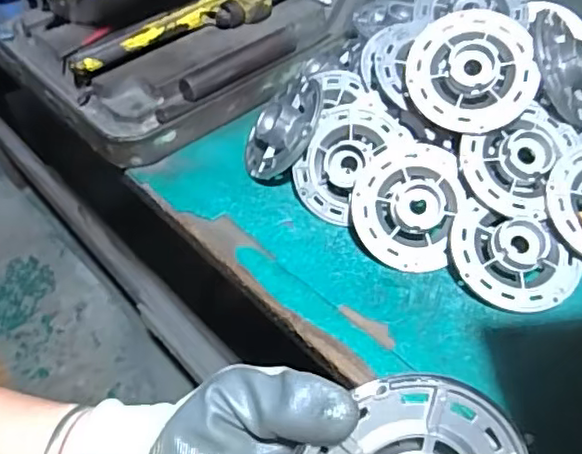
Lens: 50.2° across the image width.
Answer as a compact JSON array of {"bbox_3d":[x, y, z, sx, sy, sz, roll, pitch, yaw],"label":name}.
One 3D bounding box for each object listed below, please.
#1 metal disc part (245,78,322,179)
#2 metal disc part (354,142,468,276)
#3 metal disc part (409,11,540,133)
[{"bbox_3d":[-0.013,-0.097,0.618,0.020,0.103,0.085,28,38,-40],"label":"metal disc part"},{"bbox_3d":[0.103,-0.020,0.542,0.092,0.019,0.110,18,83,2],"label":"metal disc part"},{"bbox_3d":[0.157,-0.137,0.543,0.106,0.021,0.108,-2,79,8],"label":"metal disc part"}]

